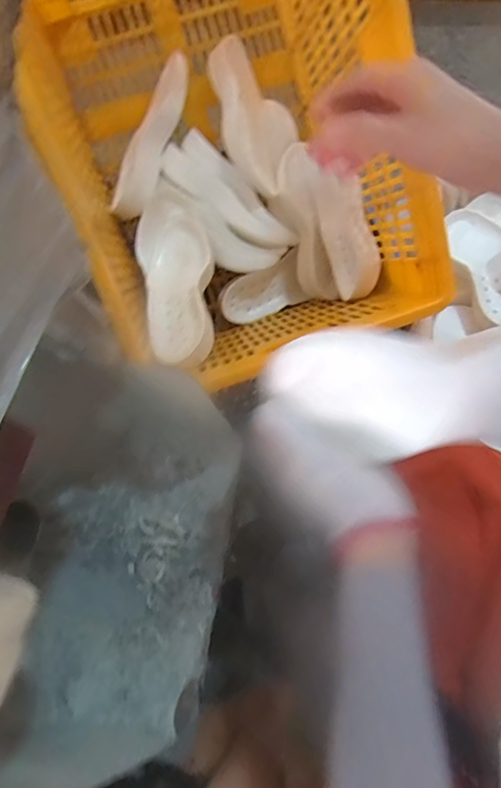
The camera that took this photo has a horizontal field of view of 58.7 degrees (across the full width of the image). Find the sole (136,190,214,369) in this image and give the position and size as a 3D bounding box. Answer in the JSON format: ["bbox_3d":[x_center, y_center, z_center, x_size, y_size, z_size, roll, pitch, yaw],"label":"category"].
[{"bbox_3d":[-0.124,-0.201,0.760,0.125,0.037,0.342,-12,68,-3],"label":"sole"}]

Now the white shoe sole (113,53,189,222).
[{"bbox_3d":[-0.177,-0.463,0.806,0.086,0.037,0.282,27,100,12],"label":"white shoe sole"}]

